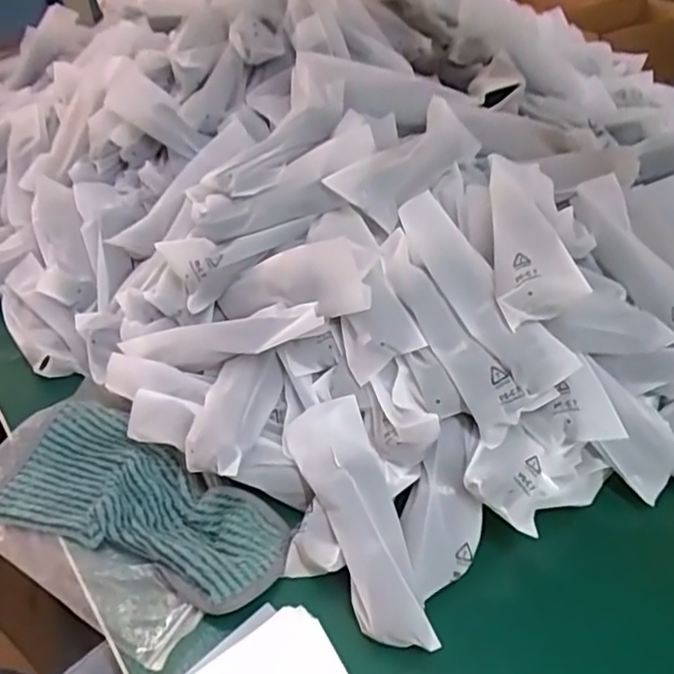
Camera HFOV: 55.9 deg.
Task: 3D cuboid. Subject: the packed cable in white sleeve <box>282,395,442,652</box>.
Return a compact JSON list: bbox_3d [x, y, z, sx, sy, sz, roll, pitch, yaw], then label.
[{"bbox_3d":[0.014,0.110,0.383,0.051,0.022,0.150,-15,62,-15],"label":"packed cable in white sleeve"}]

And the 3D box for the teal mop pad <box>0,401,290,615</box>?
[{"bbox_3d":[-0.130,0.108,0.425,0.207,0.023,0.092,16,45,18],"label":"teal mop pad"}]

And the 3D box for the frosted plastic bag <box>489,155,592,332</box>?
[{"bbox_3d":[0.126,-0.070,0.427,0.053,0.042,0.133,-1,42,1],"label":"frosted plastic bag"}]

